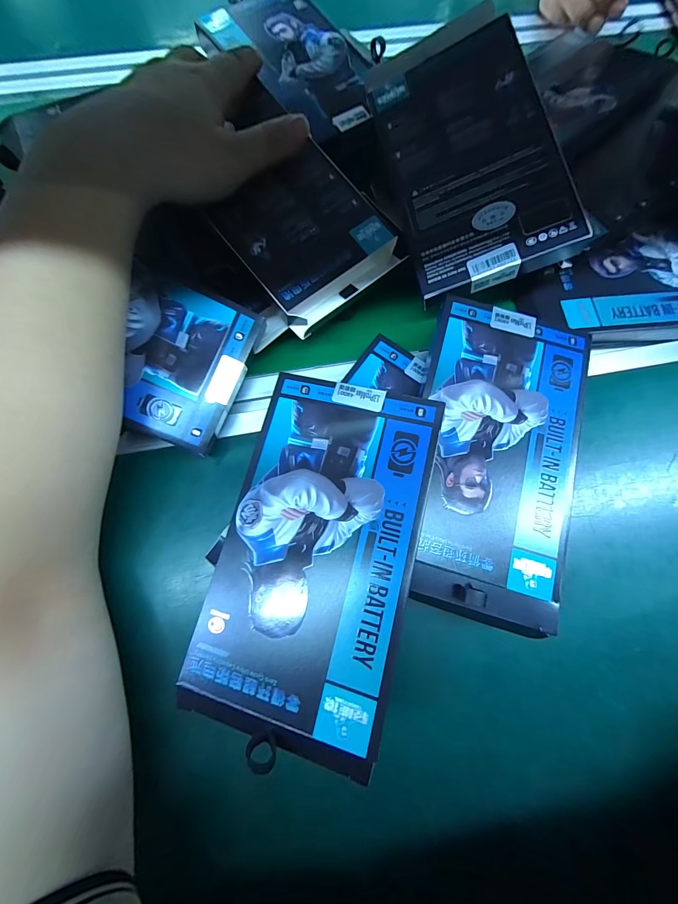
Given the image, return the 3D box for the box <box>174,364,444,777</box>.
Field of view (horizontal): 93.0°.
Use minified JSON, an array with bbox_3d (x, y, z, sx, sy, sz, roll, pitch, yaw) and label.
[{"bbox_3d":[-0.010,0.046,0.157,0.091,0.012,0.171,14,77,2],"label":"box"}]

